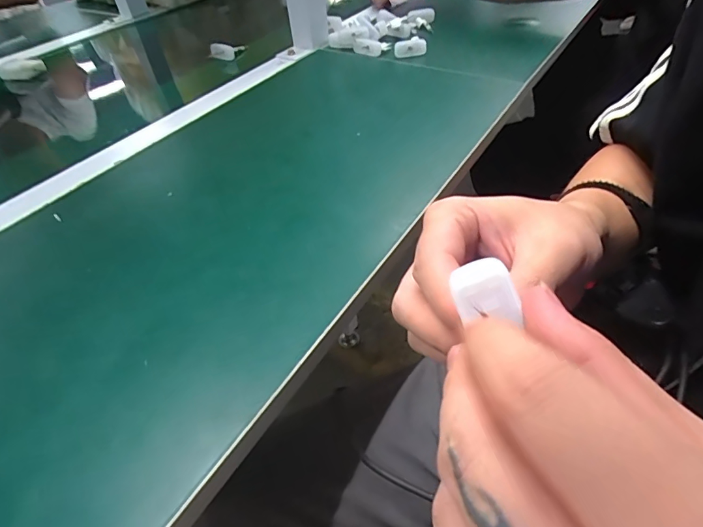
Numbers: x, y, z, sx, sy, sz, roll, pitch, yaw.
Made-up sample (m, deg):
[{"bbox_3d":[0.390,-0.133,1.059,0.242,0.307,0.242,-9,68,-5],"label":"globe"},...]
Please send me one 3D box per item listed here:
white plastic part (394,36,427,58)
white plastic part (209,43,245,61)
[{"bbox_3d":[0.079,-0.294,0.573,0.044,0.020,0.014,-7,45,-2],"label":"white plastic part"},{"bbox_3d":[-0.190,-0.325,0.643,0.059,0.026,0.012,-30,50,-22],"label":"white plastic part"}]

